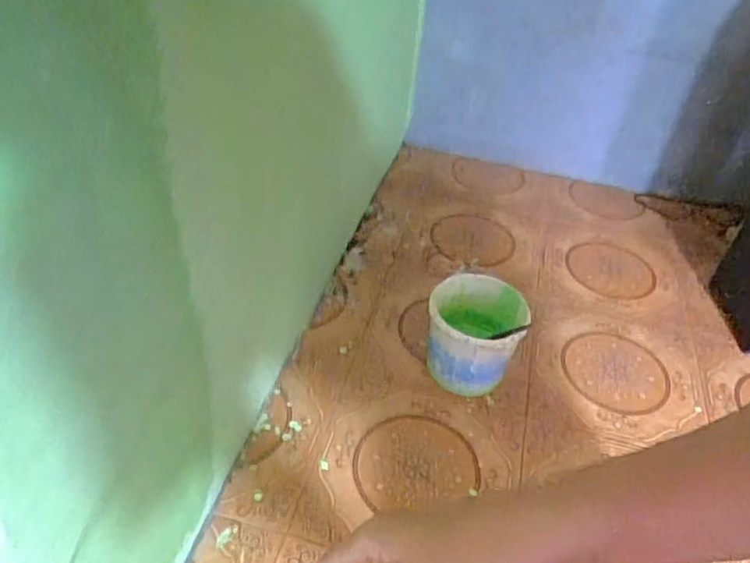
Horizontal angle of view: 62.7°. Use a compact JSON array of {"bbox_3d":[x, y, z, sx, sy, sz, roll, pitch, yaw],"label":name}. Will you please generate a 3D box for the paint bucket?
[{"bbox_3d":[0.224,0.112,1.373,0.217,0.191,0.219,15,41,10],"label":"paint bucket"}]

